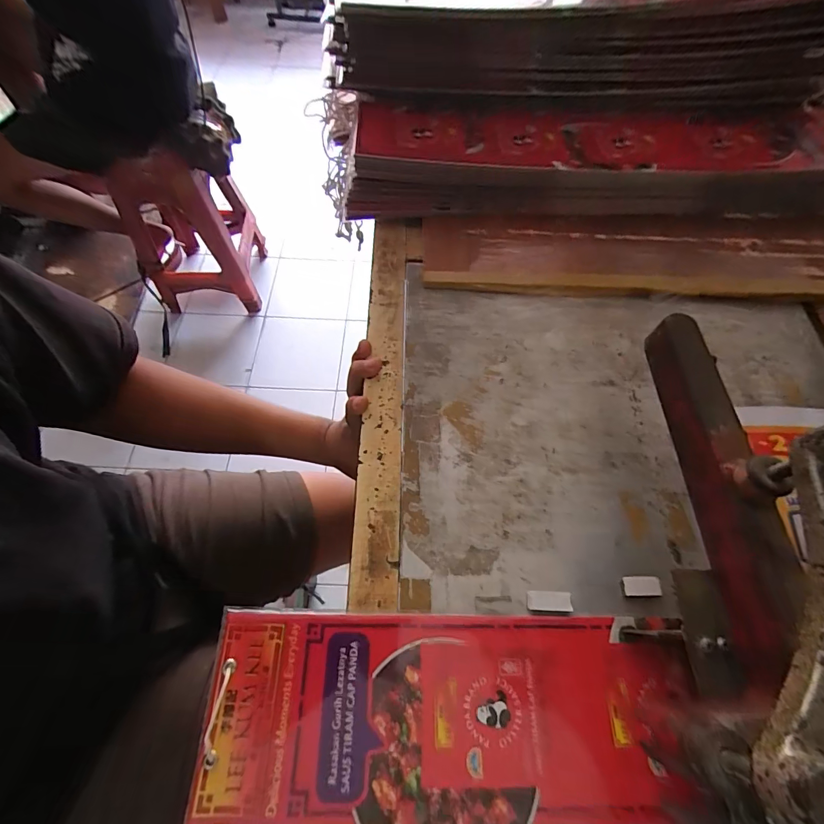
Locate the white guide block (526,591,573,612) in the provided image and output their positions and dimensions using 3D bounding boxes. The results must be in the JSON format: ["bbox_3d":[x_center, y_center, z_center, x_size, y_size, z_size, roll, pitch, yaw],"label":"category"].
[{"bbox_3d":[0.093,0.129,0.275,0.028,0.006,0.012,3,63,0],"label":"white guide block"}]

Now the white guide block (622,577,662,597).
[{"bbox_3d":[0.160,0.121,0.281,0.025,0.007,0.013,2,63,-1],"label":"white guide block"}]

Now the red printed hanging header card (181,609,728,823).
[{"bbox_3d":[0.022,0.181,0.243,0.285,0.010,0.105,2,63,-3],"label":"red printed hanging header card"}]

